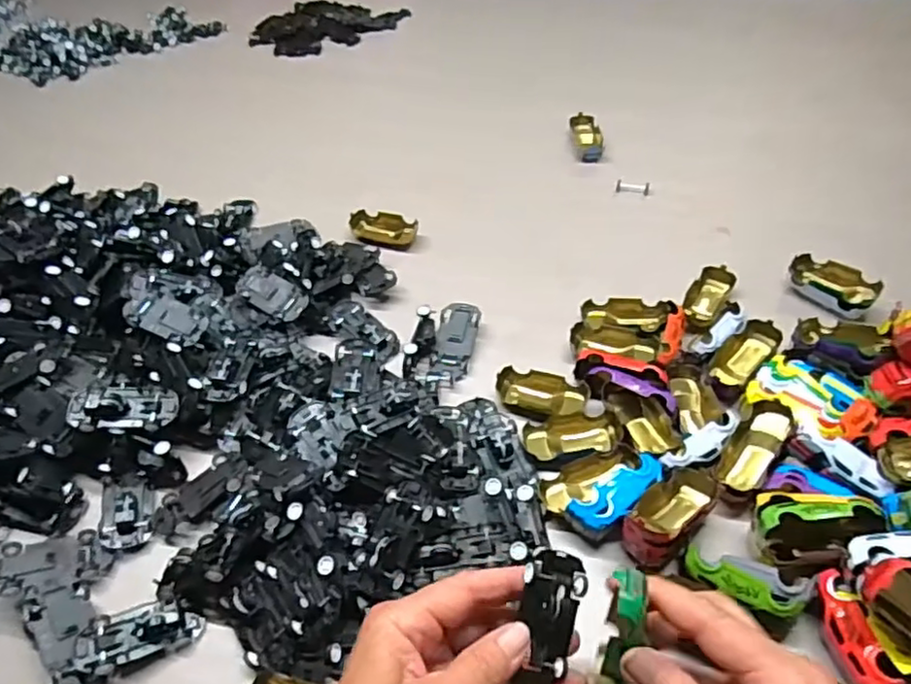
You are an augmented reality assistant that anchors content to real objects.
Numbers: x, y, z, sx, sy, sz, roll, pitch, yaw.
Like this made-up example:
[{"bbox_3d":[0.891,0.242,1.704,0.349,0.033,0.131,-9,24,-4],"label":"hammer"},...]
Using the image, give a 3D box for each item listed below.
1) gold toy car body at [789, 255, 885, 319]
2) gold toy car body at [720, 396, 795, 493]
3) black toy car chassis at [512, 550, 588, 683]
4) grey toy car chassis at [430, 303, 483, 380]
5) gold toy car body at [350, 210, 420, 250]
[{"bbox_3d":[0.295,-0.045,0.505,0.064,0.022,0.034,33,57,29],"label":"gold toy car body"},{"bbox_3d":[0.188,0.067,0.404,0.030,0.022,0.063,20,68,39],"label":"gold toy car body"},{"bbox_3d":[0.046,0.135,0.309,0.027,0.018,0.063,8,85,11],"label":"black toy car chassis"},{"bbox_3d":[0.001,-0.002,0.490,0.031,0.008,0.064,6,64,9],"label":"grey toy car chassis"},{"bbox_3d":[-0.066,-0.104,0.589,0.062,0.016,0.037,16,51,18],"label":"gold toy car body"}]

